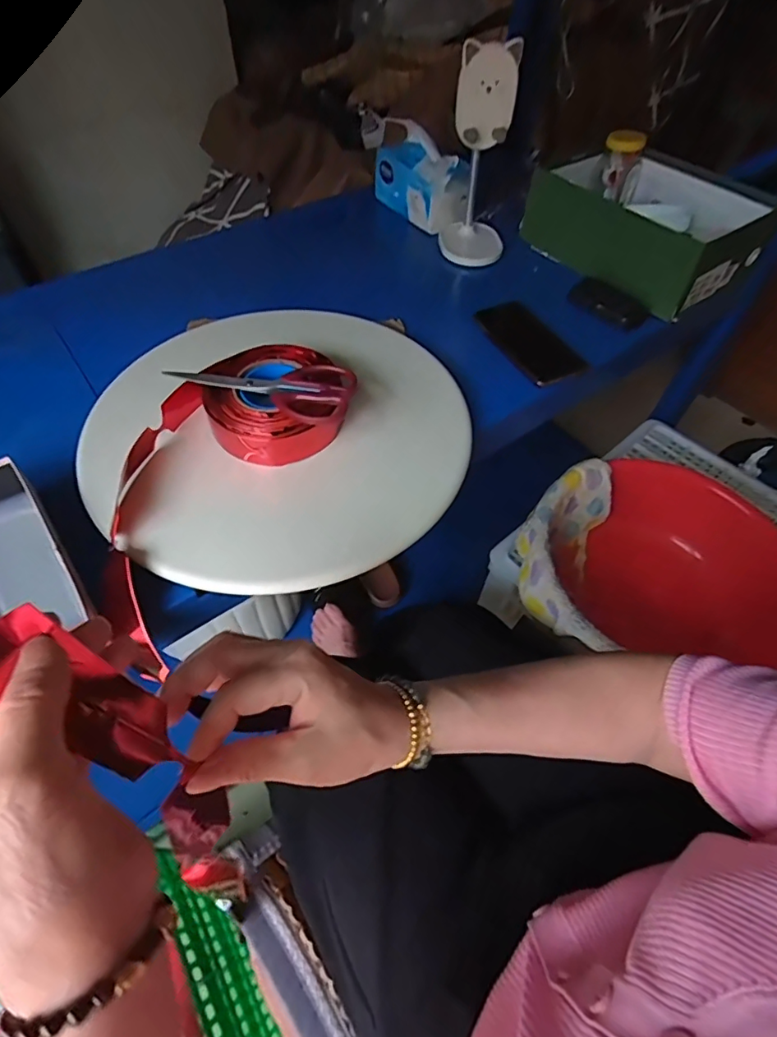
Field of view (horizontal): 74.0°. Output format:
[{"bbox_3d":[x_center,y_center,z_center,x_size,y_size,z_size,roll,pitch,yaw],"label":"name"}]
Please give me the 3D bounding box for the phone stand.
[{"bbox_3d":[0.129,-0.513,0.738,0.082,0.241,0.110,7,54,3],"label":"phone stand"}]

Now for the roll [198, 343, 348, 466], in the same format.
[{"bbox_3d":[-0.120,-0.125,0.547,0.145,0.048,0.151,-10,55,-9],"label":"roll"}]

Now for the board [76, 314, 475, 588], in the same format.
[{"bbox_3d":[-0.112,-0.094,0.566,0.390,0.041,0.368,3,59,-5],"label":"board"}]

